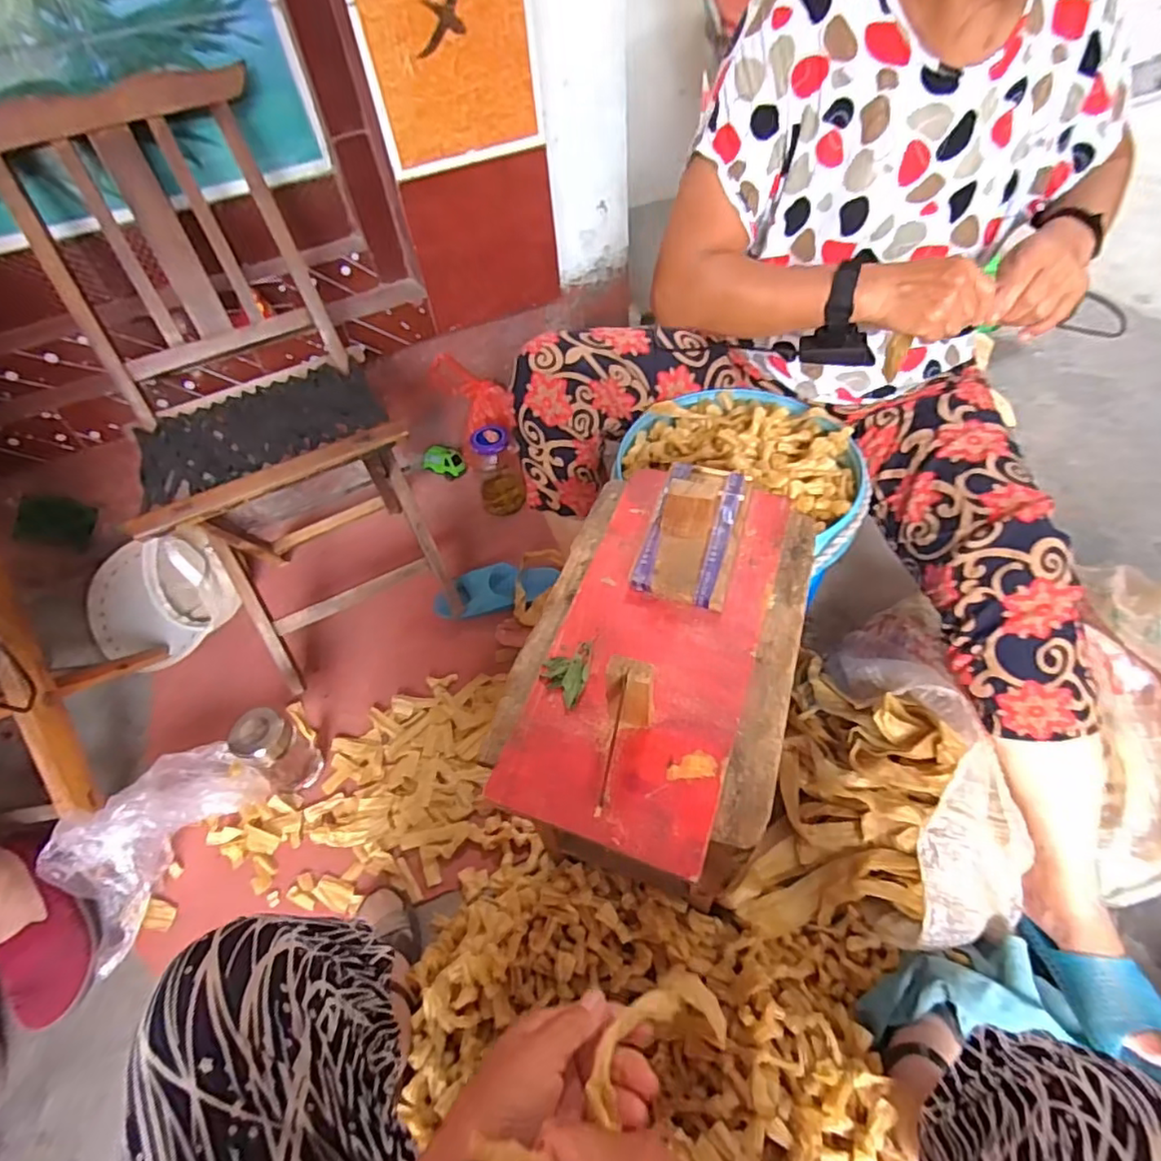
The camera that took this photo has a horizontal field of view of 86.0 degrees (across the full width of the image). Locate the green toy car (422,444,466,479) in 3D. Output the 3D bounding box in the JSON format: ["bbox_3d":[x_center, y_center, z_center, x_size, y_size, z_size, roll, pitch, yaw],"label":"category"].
[{"bbox_3d":[-0.295,-0.258,1.352,0.087,0.053,0.055,4,53,8],"label":"green toy car"}]

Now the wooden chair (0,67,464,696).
[{"bbox_3d":[-0.492,-0.265,0.936,0.338,0.647,0.522,-27,55,-15],"label":"wooden chair"}]

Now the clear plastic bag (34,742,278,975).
[{"bbox_3d":[-0.570,0.336,0.823,0.122,0.169,0.275,27,59,23],"label":"clear plastic bag"}]

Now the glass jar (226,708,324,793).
[{"bbox_3d":[-0.429,0.247,0.893,0.067,0.165,0.068,-2,52,3],"label":"glass jar"}]

